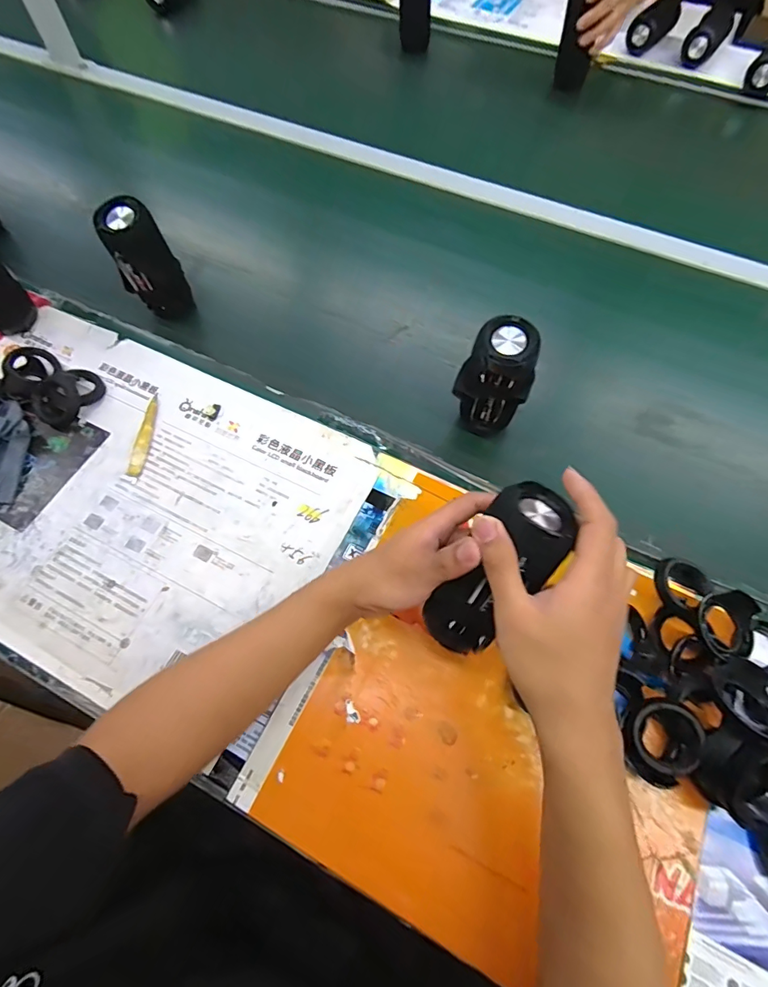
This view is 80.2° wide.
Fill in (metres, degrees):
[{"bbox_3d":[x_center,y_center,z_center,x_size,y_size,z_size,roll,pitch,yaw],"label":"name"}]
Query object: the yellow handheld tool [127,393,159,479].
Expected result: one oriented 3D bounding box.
[{"bbox_3d":[-0.290,-0.072,0.556,0.017,0.007,0.112,3,65,1],"label":"yellow handheld tool"}]

